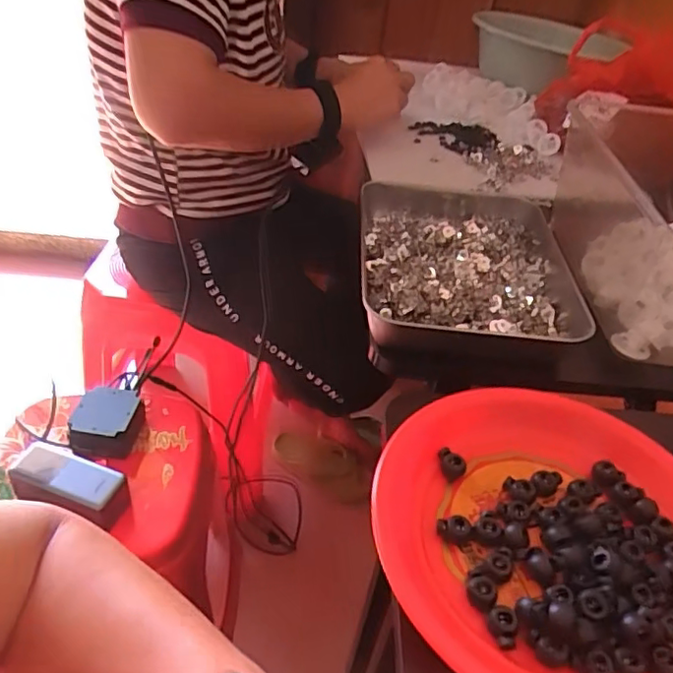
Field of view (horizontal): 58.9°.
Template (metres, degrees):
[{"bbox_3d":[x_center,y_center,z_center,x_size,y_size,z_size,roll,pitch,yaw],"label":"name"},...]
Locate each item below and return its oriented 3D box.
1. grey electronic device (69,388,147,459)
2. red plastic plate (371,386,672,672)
[{"bbox_3d":[-0.305,0.118,0.794,0.083,0.050,0.091,8,41,0],"label":"grey electronic device"},{"bbox_3d":[0.141,0.123,0.374,0.222,0.027,0.221,4,41,-4],"label":"red plastic plate"}]

